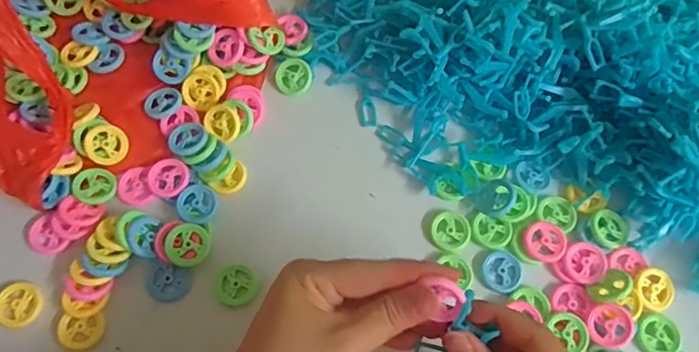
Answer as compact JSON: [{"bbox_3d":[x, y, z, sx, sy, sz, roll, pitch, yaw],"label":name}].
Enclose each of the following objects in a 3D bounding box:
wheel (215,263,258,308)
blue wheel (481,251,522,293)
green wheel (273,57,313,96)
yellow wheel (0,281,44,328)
[{"bbox_3d":[-0.078,0.076,0.366,0.027,0.005,0.028,1,67,-2],"label":"wheel"},{"bbox_3d":[0.108,0.067,0.374,0.026,0.004,0.028,1,67,-2],"label":"blue wheel"},{"bbox_3d":[-0.044,-0.079,0.421,0.028,0.004,0.029,0,91,3],"label":"green wheel"},{"bbox_3d":[-0.221,0.085,0.353,0.028,0.004,0.028,25,68,9],"label":"yellow wheel"}]

